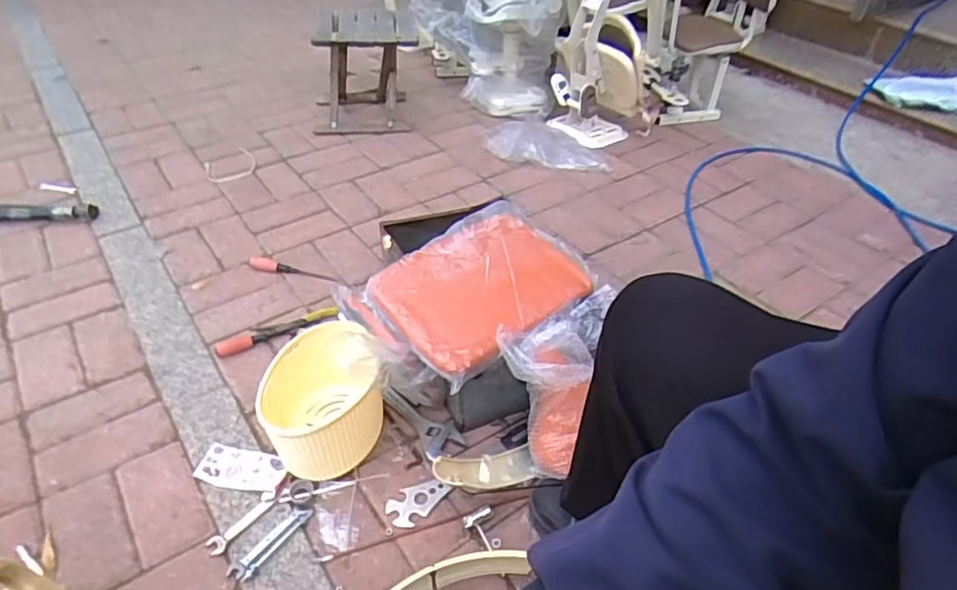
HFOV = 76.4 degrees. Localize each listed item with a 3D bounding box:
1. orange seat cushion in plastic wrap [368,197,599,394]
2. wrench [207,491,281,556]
[{"bbox_3d":[0.002,-0.017,0.994,0.310,0.026,0.258,-32,63,-21],"label":"orange seat cushion in plastic wrap"},{"bbox_3d":[-0.347,0.331,0.897,0.029,0.011,0.115,27,45,27],"label":"wrench"}]

